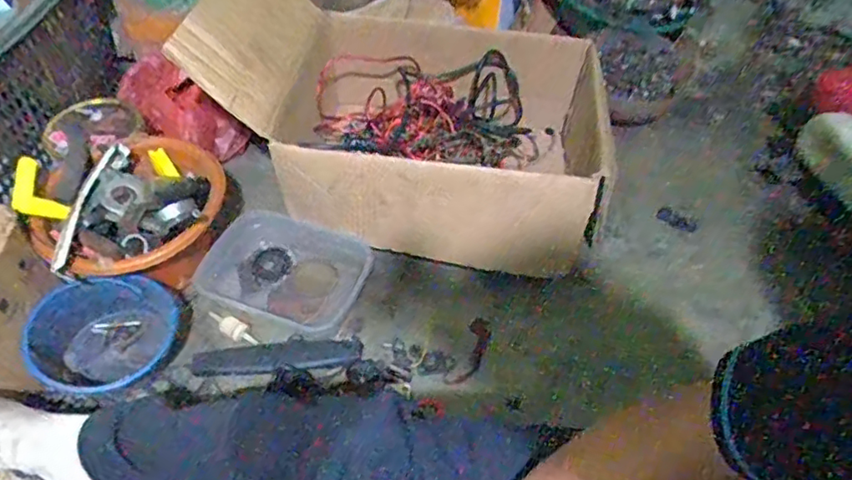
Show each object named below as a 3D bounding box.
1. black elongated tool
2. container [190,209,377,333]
[{"bbox_3d":[-0.220,0.172,0.855,0.240,0.020,0.051,-2,53,-4],"label":"black elongated tool"},{"bbox_3d":[-0.228,0.063,0.941,0.242,0.086,0.180,20,54,12],"label":"container"}]

